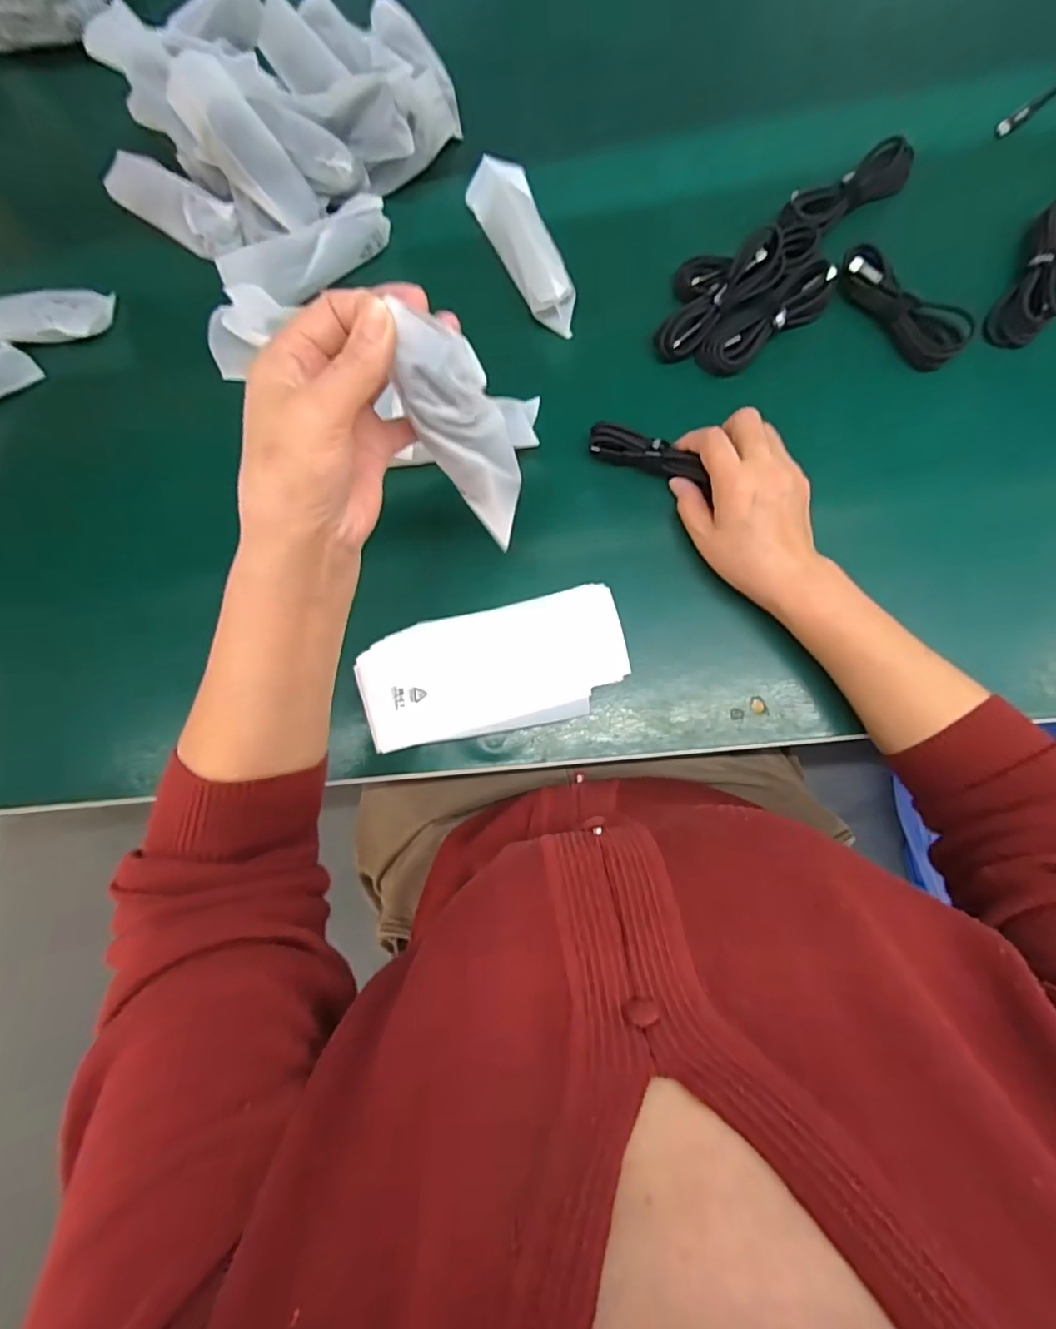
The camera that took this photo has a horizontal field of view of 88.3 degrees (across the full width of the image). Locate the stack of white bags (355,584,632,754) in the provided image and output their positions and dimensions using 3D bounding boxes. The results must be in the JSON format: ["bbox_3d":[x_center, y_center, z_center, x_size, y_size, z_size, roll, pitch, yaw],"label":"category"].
[{"bbox_3d":[-0.027,0.003,0.412,0.199,0.023,0.093,-12,82,5],"label":"stack of white bags"}]

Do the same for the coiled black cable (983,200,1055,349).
[{"bbox_3d":[0.382,-0.294,0.407,0.032,0.026,0.107,23,86,9],"label":"coiled black cable"}]

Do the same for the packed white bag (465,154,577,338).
[{"bbox_3d":[-0.006,-0.350,0.450,0.052,0.044,0.160,-20,81,3],"label":"packed white bag"}]

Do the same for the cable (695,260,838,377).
[{"bbox_3d":[0.185,-0.269,0.422,0.108,0.021,0.041,-32,81,1],"label":"cable"}]

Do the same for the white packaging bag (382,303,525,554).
[{"bbox_3d":[-0.031,-0.121,0.293,0.044,0.137,0.026,-29,63,2],"label":"white packaging bag"}]

